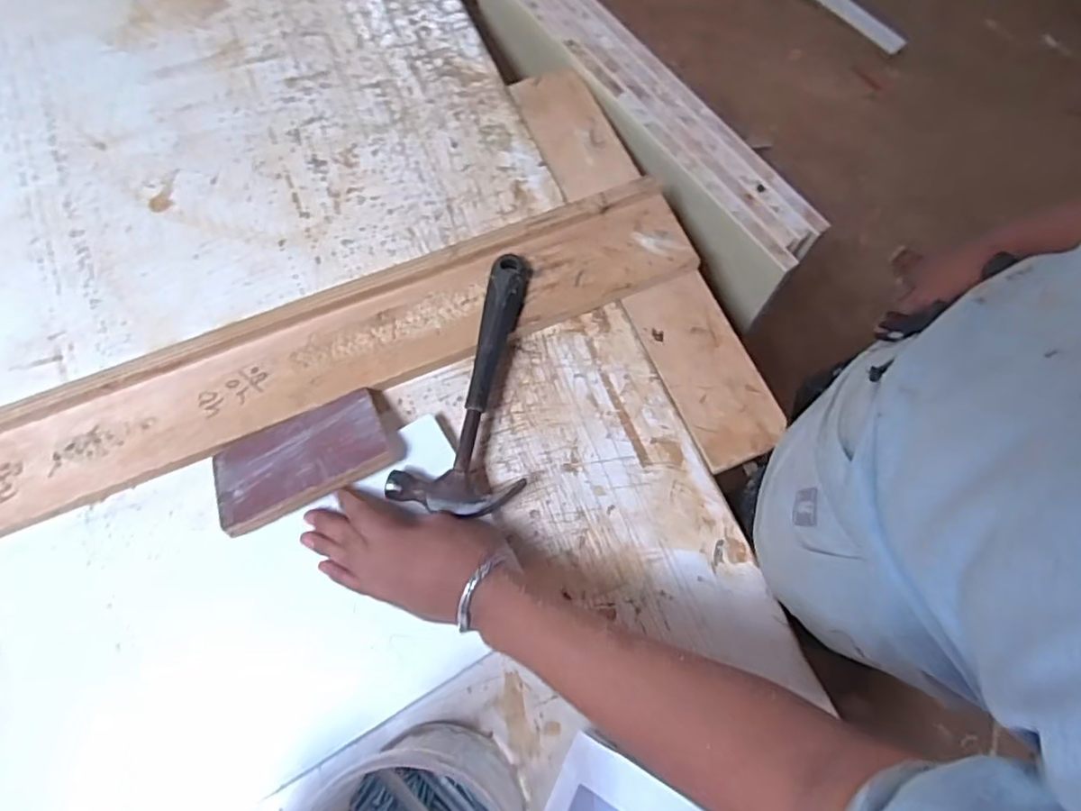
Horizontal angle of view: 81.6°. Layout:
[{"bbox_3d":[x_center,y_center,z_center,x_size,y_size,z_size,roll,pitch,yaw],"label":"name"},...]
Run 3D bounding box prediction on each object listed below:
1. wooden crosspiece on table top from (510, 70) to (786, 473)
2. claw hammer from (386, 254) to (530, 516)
[{"bbox_3d":[0.099,-0.168,0.649,0.085,0.009,0.488,-22,71,-6],"label":"wooden crosspiece on table top"},{"bbox_3d":[-0.049,-0.026,0.571,0.107,0.044,0.254,11,72,3],"label":"claw hammer"}]

